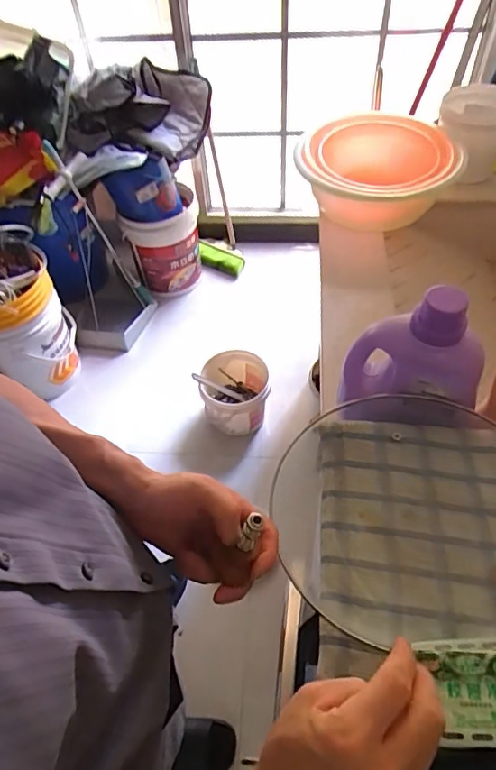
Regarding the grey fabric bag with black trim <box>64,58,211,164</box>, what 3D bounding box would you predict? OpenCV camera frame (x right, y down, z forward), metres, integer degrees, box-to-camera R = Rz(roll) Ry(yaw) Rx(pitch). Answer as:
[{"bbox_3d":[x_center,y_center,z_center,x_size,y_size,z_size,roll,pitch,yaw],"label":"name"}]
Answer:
[{"bbox_3d":[-0.371,-0.929,1.710,0.468,0.238,0.326,-5,52,0],"label":"grey fabric bag with black trim"}]

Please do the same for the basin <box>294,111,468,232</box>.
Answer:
[{"bbox_3d":[0.270,-0.437,1.053,0.293,0.127,0.313,-2,52,3],"label":"basin"}]

